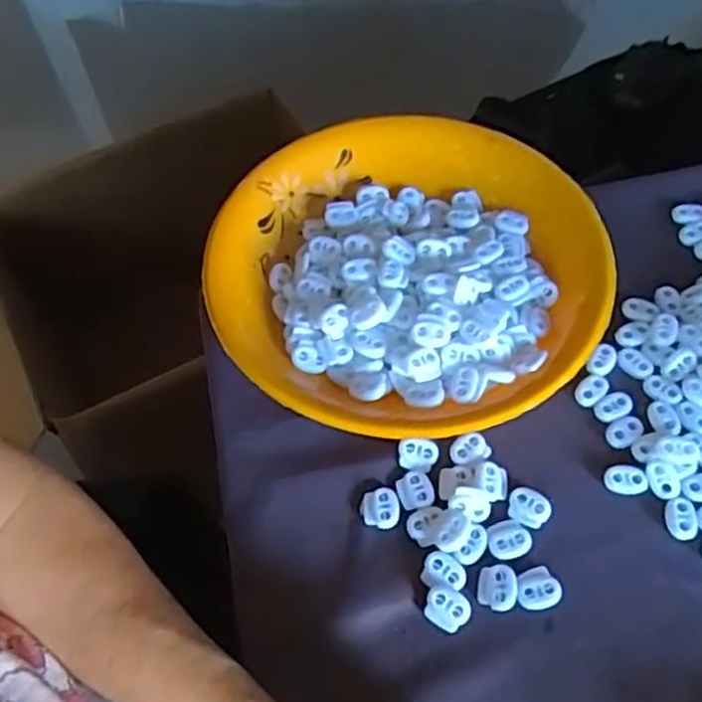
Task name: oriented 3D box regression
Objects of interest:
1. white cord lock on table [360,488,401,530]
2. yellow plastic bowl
[{"bbox_3d":[0.016,0.086,0.390,0.020,0.004,0.022,-11,58,-4],"label":"white cord lock on table"},{"bbox_3d":[0.036,-0.053,0.453,0.230,0.038,0.240,-1,58,2],"label":"yellow plastic bowl"}]

